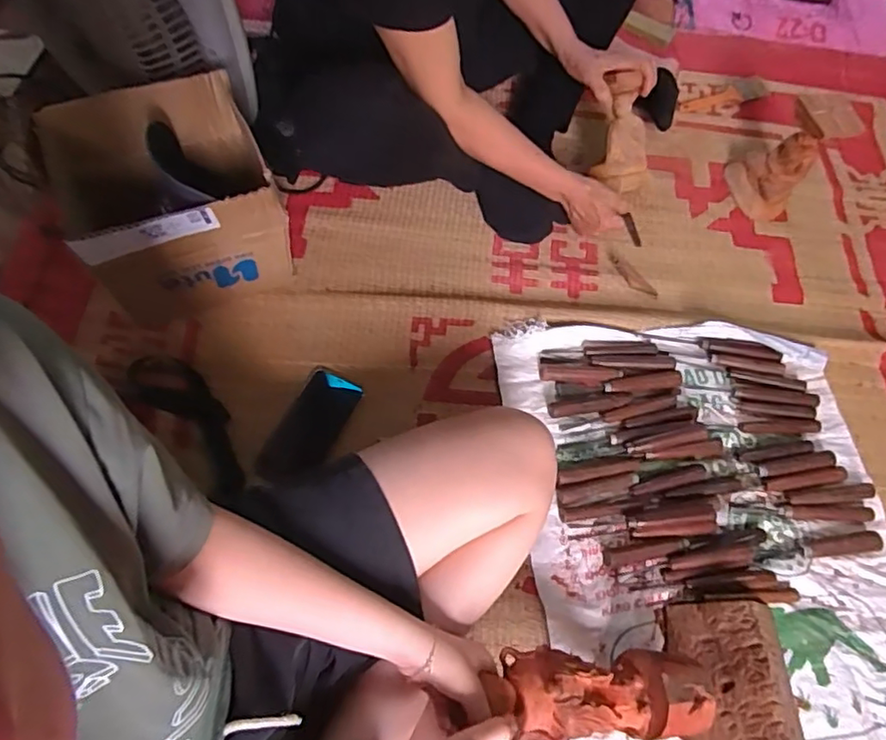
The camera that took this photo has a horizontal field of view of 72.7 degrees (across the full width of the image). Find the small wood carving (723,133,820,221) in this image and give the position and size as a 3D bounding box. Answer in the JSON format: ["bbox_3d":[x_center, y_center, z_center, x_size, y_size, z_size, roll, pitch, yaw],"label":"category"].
[{"bbox_3d":[0.540,-0.334,0.999,0.112,0.113,0.088,39,68,15],"label":"small wood carving"}]

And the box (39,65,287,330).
[{"bbox_3d":[-0.337,-0.198,0.788,0.227,0.242,0.198,-22,67,-14],"label":"box"}]

